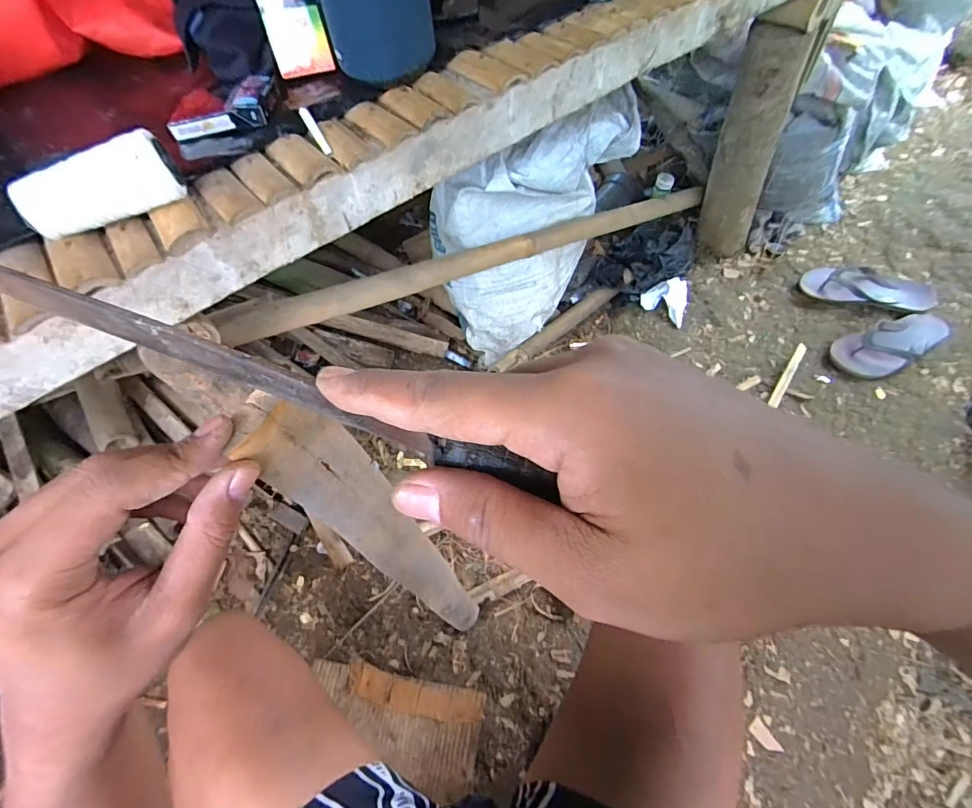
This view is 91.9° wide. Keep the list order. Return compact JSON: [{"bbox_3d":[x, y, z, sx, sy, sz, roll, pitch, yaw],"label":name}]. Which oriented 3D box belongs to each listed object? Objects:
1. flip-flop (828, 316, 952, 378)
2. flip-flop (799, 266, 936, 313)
[{"bbox_3d":[0.889,-0.132,1.017,0.280,0.048,0.114,-19,61,-7],"label":"flip-flop"},{"bbox_3d":[0.895,-0.272,1.111,0.275,0.045,0.124,18,63,13],"label":"flip-flop"}]

